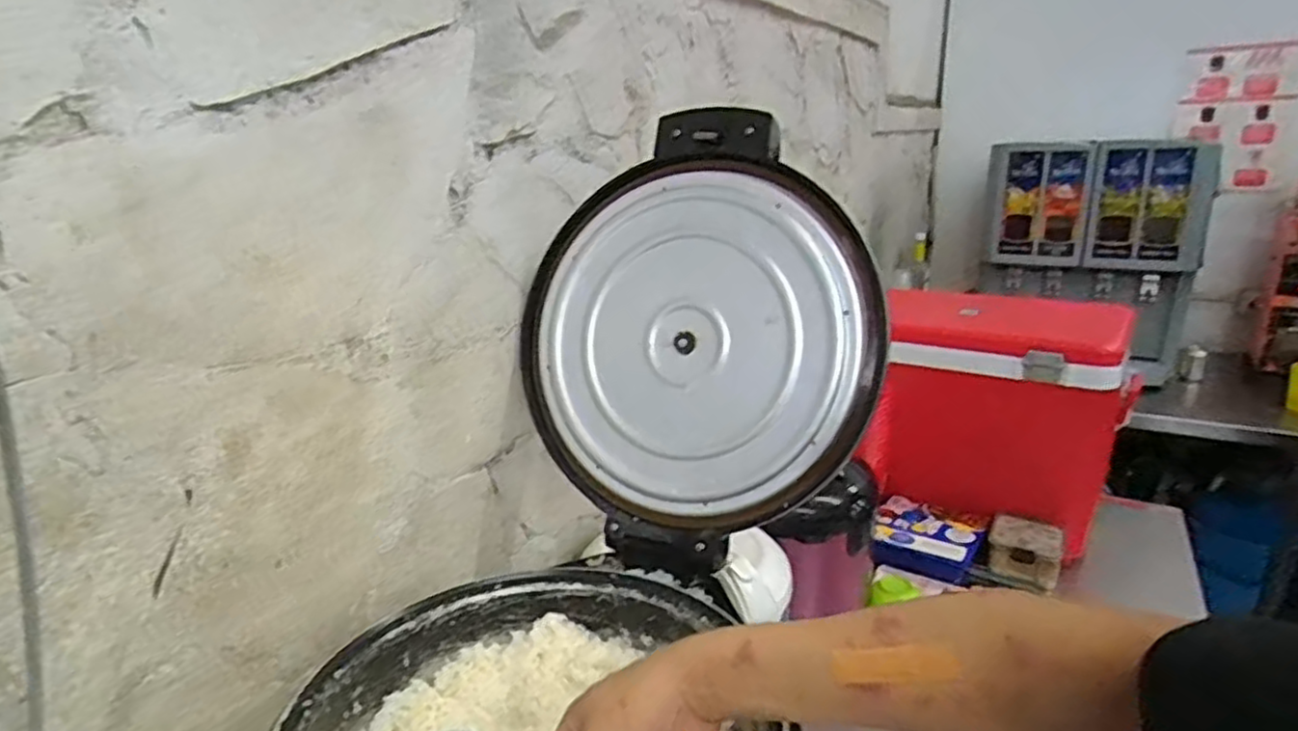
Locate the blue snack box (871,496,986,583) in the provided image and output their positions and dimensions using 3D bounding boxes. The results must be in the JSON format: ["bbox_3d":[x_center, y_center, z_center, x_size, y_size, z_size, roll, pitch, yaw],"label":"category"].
[{"bbox_3d":[0.470,0.291,1.206,0.177,0.053,0.150,8,20,29],"label":"blue snack box"}]

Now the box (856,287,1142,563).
[{"bbox_3d":[0.626,0.078,1.301,0.373,0.349,0.311,8,20,28],"label":"box"}]

